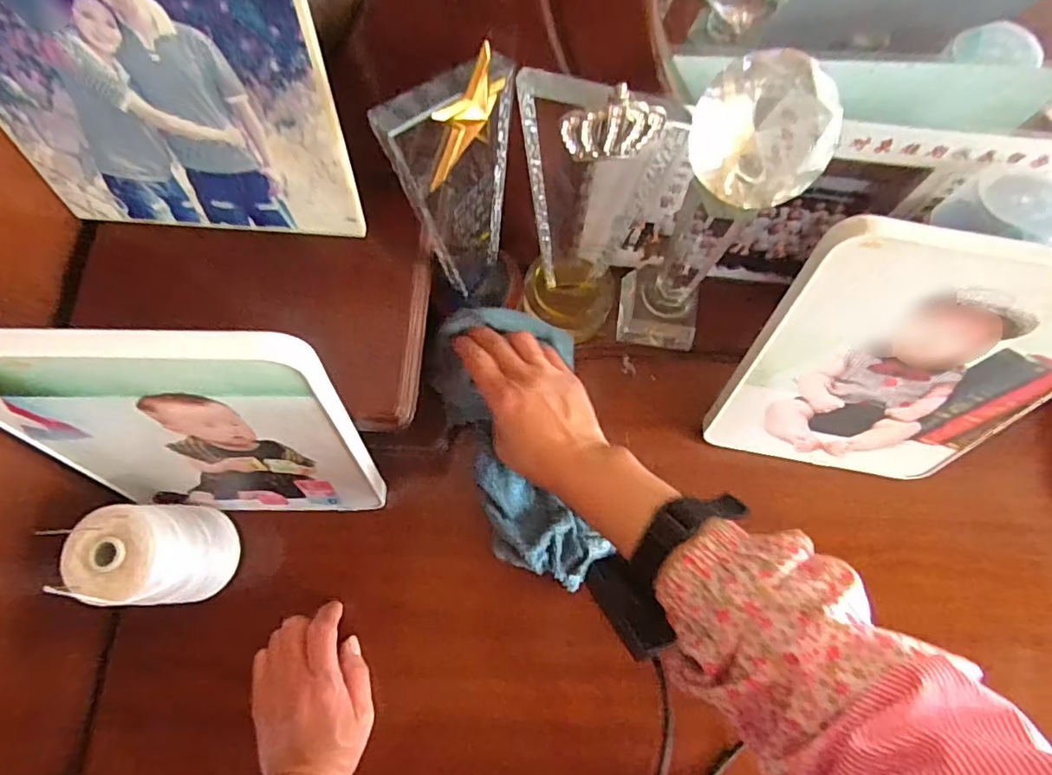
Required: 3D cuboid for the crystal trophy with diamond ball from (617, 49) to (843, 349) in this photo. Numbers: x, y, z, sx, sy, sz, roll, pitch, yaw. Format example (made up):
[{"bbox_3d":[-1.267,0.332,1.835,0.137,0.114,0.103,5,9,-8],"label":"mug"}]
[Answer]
[{"bbox_3d":[0.125,-0.107,0.423,0.078,0.270,0.059,8,74,0],"label":"crystal trophy with diamond ball"}]

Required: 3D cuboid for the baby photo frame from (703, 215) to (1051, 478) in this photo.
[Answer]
[{"bbox_3d":[0.259,-0.009,0.407,0.202,0.243,0.014,10,56,1],"label":"baby photo frame"}]

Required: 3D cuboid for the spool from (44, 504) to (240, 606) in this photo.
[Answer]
[{"bbox_3d":[-0.263,0.118,0.421,0.061,0.104,0.065,0,75,-2],"label":"spool"}]

